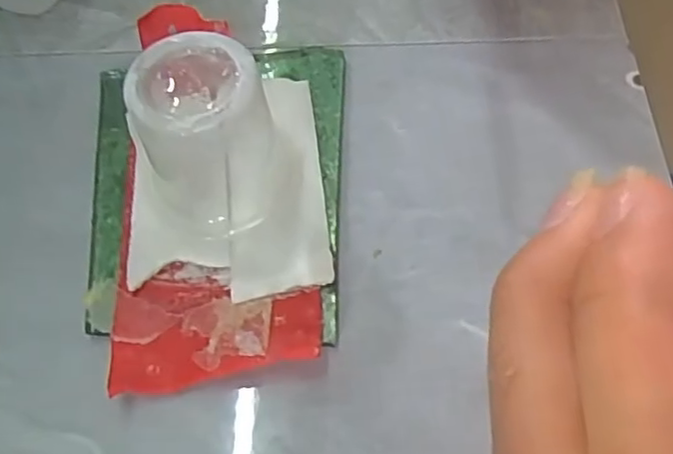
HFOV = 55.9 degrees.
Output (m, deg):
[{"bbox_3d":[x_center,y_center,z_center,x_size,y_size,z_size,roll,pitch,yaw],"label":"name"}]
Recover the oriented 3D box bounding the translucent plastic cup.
[{"bbox_3d":[-0.028,-0.019,0.143,0.027,0.038,0.028,0,62,1],"label":"translucent plastic cup"}]

